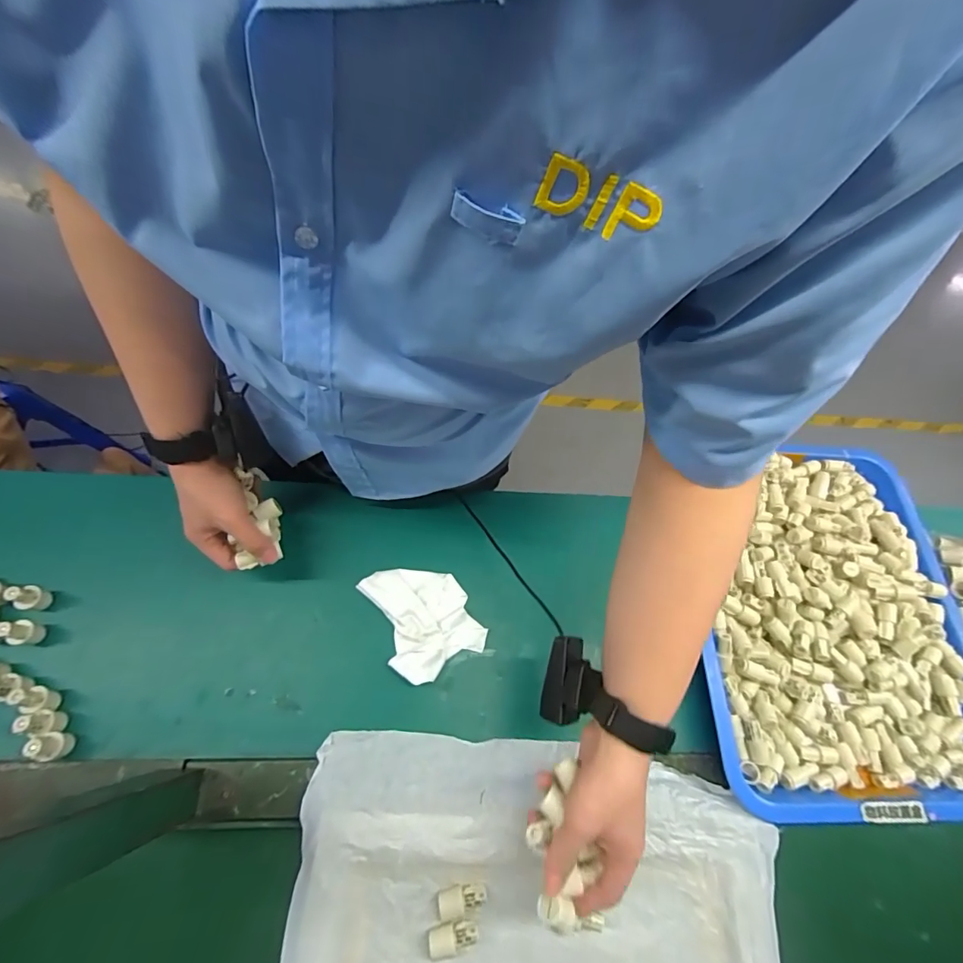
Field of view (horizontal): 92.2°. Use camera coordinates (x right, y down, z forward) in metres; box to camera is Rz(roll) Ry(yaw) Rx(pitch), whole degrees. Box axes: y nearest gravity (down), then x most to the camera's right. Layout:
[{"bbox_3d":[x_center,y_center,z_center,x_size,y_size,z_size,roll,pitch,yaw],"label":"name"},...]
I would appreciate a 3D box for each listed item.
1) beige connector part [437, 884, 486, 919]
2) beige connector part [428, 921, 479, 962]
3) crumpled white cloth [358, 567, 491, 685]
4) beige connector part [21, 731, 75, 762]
[{"bbox_3d":[-0.018,0.382,0.425,0.043,0.014,0.019,-9,67,-8],"label":"beige connector part"},{"bbox_3d":[-0.026,0.406,0.414,0.044,0.017,0.020,-13,68,-9],"label":"beige connector part"},{"bbox_3d":[-0.066,0.147,0.523,0.101,0.025,0.130,-26,70,-14],"label":"crumpled white cloth"},{"bbox_3d":[-0.404,0.249,0.436,0.017,0.050,0.023,-8,67,-7],"label":"beige connector part"}]

